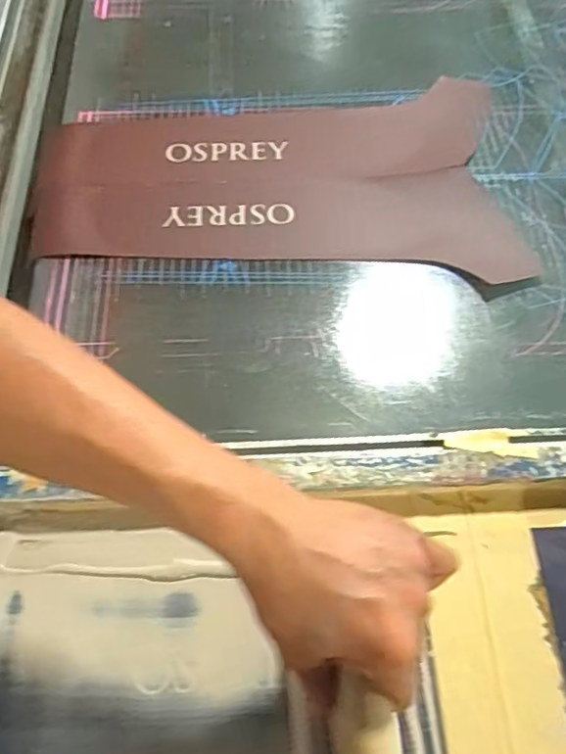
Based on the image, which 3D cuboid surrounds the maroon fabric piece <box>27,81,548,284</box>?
[{"bbox_3d":[-0.008,-0.217,0.600,0.468,0.011,0.259,0,62,-2],"label":"maroon fabric piece"}]

